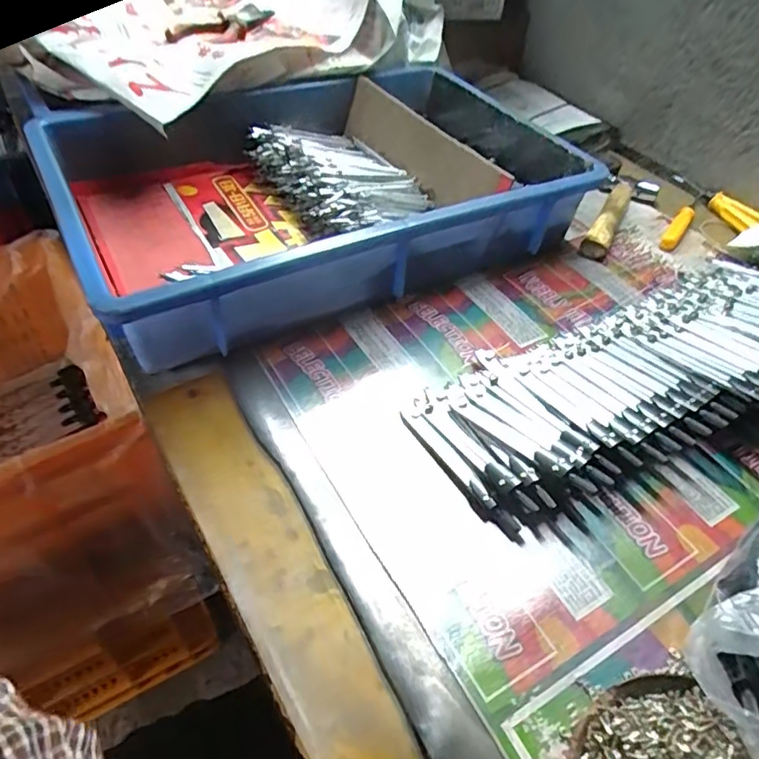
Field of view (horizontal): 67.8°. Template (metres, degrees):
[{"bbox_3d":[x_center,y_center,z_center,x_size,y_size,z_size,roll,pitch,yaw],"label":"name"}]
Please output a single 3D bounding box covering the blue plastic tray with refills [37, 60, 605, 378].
[{"bbox_3d":[-0.057,-0.181,0.521,0.412,0.086,0.299,-21,52,-23],"label":"blue plastic tray with refills"}]

